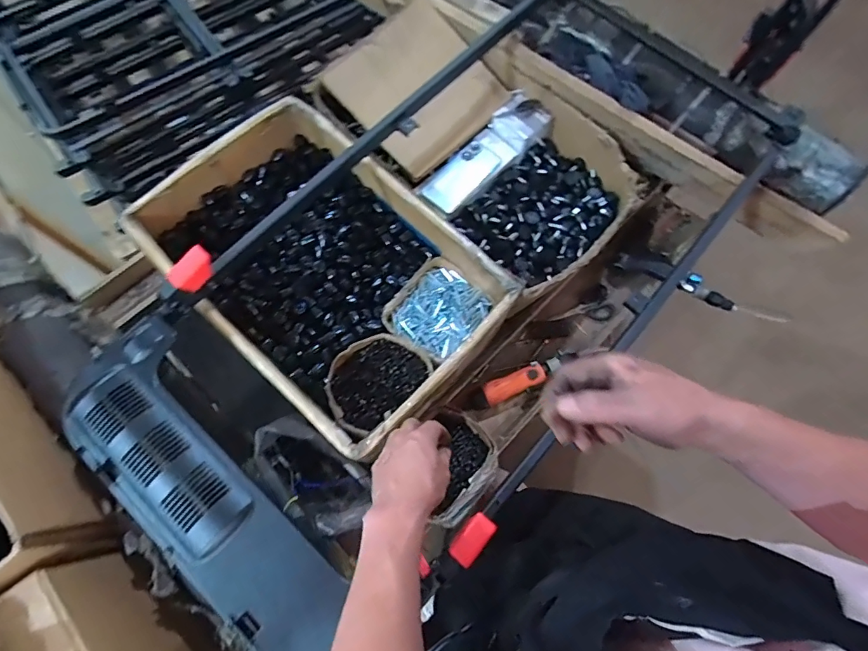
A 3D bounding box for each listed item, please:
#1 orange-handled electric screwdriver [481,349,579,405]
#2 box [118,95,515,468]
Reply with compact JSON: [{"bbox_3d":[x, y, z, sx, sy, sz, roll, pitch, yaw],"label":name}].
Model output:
[{"bbox_3d":[0.167,0.095,0.832,0.172,0.035,0.051,-24,75,-9],"label":"orange-handled electric screwdriver"},{"bbox_3d":[-0.174,-0.089,0.750,0.522,0.141,0.340,42,76,10],"label":"box"}]

